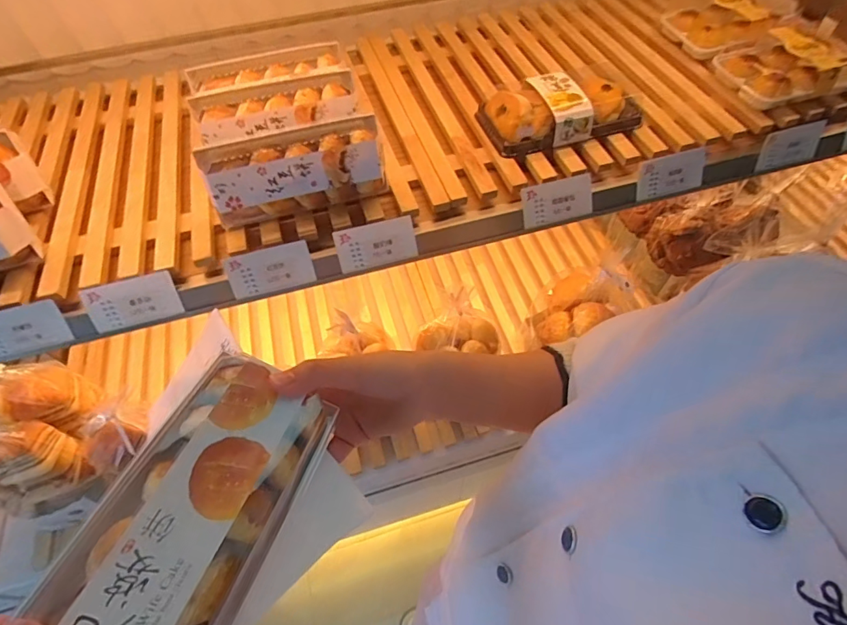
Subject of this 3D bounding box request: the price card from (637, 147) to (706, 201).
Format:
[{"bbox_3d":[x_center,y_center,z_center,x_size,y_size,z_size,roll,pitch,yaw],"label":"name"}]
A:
[{"bbox_3d":[0.308,-0.170,0.572,0.090,0.050,0.009,-15,35,-10],"label":"price card"}]

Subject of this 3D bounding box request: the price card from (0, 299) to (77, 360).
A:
[{"bbox_3d":[-0.416,0.020,0.471,0.093,0.049,0.004,-17,27,-10],"label":"price card"}]

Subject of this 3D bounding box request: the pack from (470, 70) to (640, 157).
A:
[{"bbox_3d":[0.169,-0.262,0.595,0.201,0.045,0.105,-13,55,-8],"label":"pack"}]

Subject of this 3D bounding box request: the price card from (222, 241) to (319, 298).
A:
[{"bbox_3d":[-0.167,-0.047,0.505,0.088,0.045,0.004,-14,26,-9],"label":"price card"}]

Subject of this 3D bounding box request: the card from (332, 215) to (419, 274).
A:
[{"bbox_3d":[-0.053,-0.078,0.526,0.089,0.047,0.004,-14,22,-8],"label":"card"}]

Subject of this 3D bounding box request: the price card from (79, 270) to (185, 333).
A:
[{"bbox_3d":[-0.305,-0.012,0.486,0.089,0.050,0.004,-14,23,-5],"label":"price card"}]

